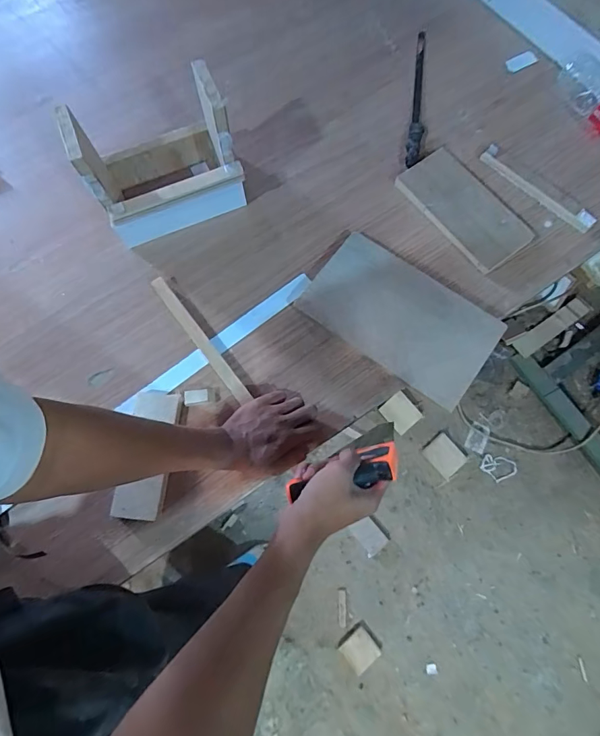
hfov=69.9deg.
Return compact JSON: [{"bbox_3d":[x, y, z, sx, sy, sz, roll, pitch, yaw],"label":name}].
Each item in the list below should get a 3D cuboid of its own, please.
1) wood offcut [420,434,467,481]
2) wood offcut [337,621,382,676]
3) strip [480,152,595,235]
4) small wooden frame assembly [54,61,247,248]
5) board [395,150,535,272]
[{"bbox_3d":[0.442,0.267,1.305,0.092,0.014,0.117,-39,76,-9],"label":"wood offcut"},{"bbox_3d":[0.167,0.768,1.179,0.102,0.017,0.093,-40,76,-9],"label":"wood offcut"},{"bbox_3d":[0.371,-0.281,0.675,0.199,0.017,0.024,43,79,13],"label":"strip"},{"bbox_3d":[-0.203,-0.305,0.630,0.206,0.169,0.133,-22,74,-4],"label":"small wooden frame assembly"},{"bbox_3d":[0.250,-0.244,0.653,0.096,0.022,0.202,-36,76,-8],"label":"board"}]

